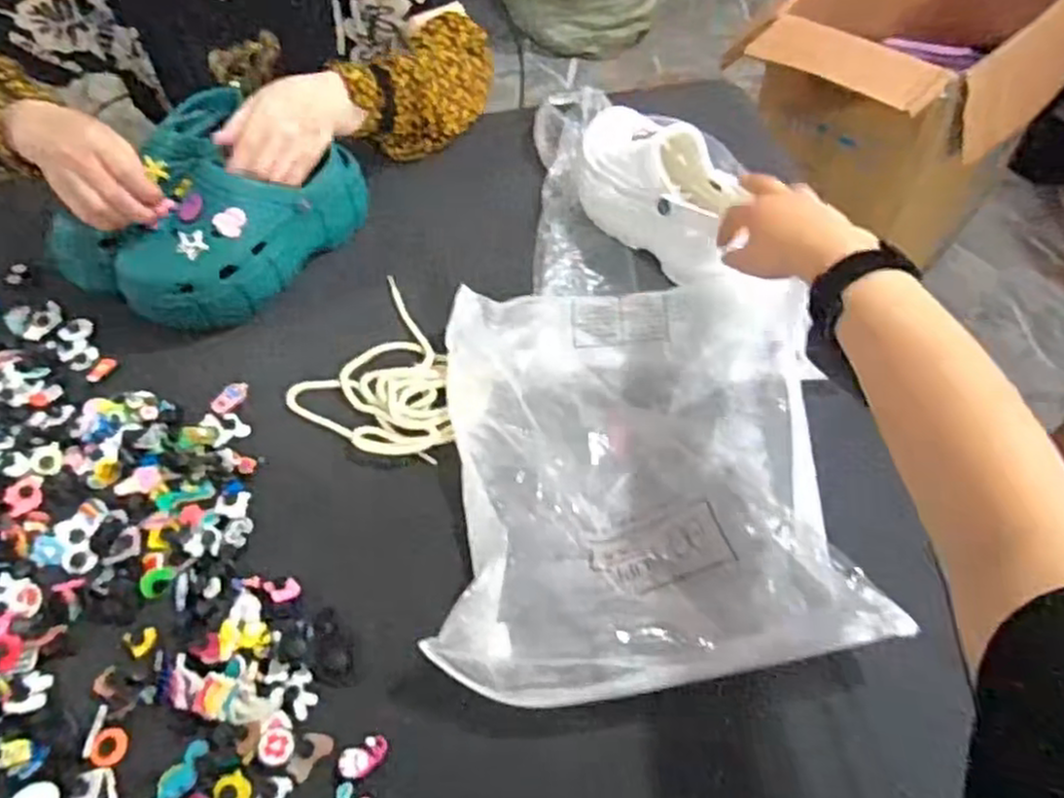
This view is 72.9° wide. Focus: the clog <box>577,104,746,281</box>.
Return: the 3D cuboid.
[{"bbox_3d":[0.130,-0.205,0.698,0.086,0.103,0.212,-33,59,-20],"label":"clog"}]

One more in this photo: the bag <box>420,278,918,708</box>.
[{"bbox_3d":[0.084,0.046,0.565,0.295,0.050,0.341,-1,54,1],"label":"bag"}]

